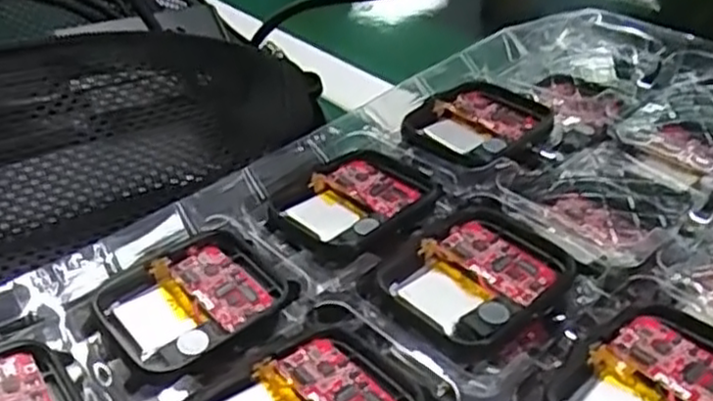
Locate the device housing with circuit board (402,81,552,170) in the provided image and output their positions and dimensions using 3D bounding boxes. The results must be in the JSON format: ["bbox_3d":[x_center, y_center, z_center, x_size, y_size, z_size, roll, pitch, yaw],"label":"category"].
[{"bbox_3d":[0.041,-0.026,0.241,0.037,0.005,0.047,29,46,36],"label":"device housing with circuit board"}]

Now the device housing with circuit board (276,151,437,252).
[{"bbox_3d":[0.000,0.000,0.214,0.041,0.006,0.037,-25,41,-28],"label":"device housing with circuit board"}]

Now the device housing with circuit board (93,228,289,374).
[{"bbox_3d":[-0.040,0.025,0.185,0.043,0.006,0.034,-28,43,-31],"label":"device housing with circuit board"}]

